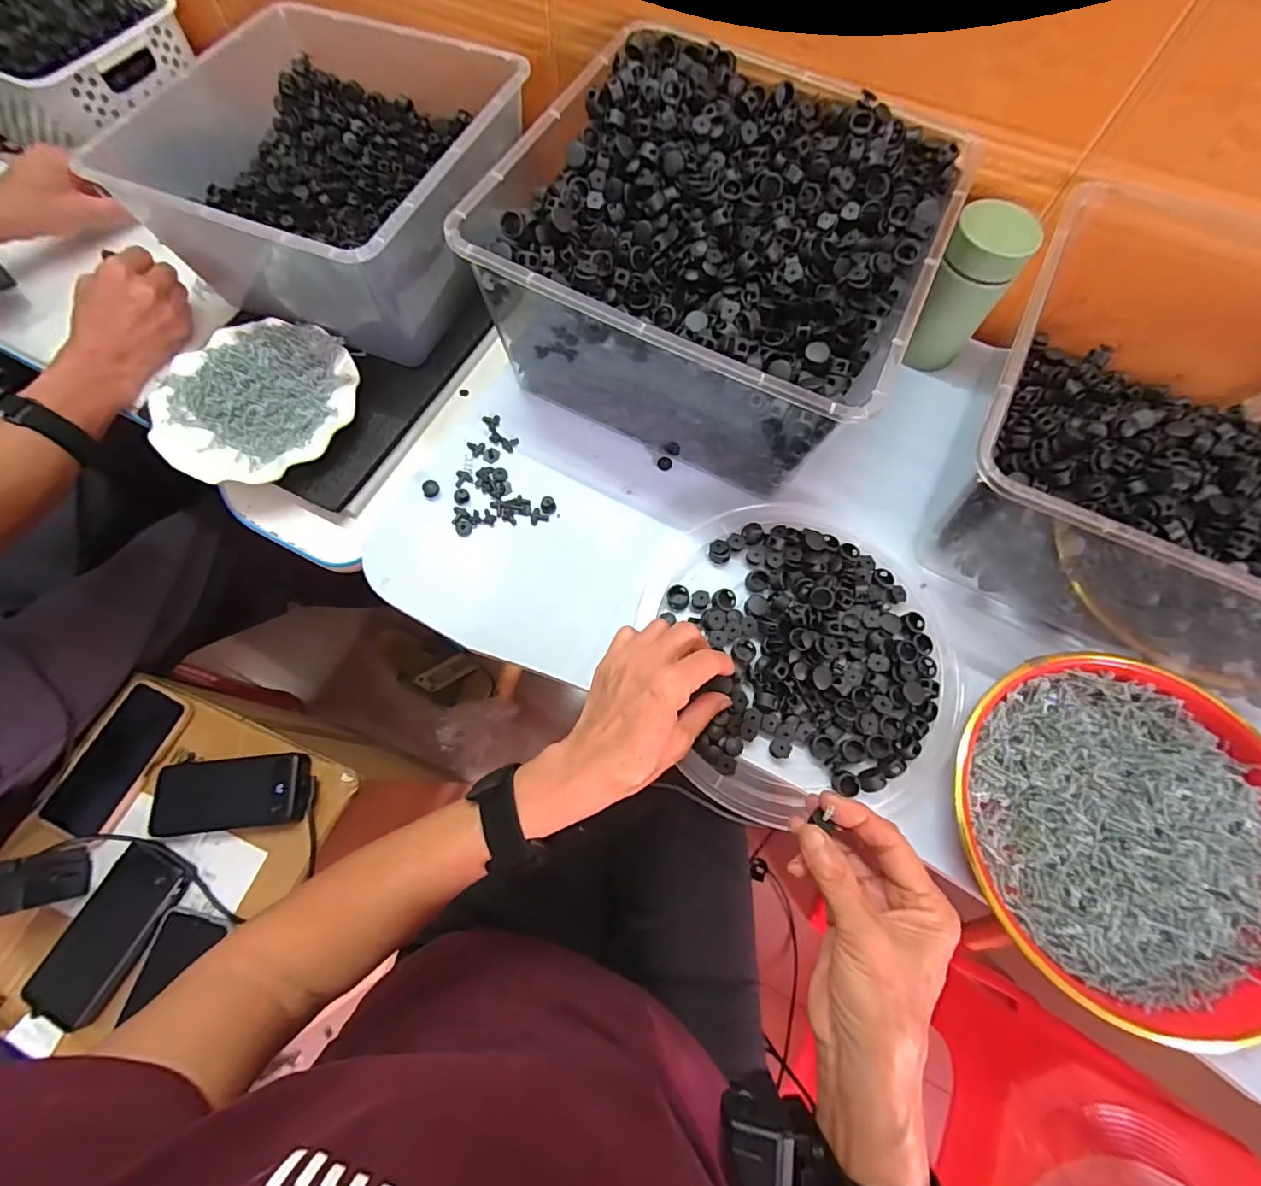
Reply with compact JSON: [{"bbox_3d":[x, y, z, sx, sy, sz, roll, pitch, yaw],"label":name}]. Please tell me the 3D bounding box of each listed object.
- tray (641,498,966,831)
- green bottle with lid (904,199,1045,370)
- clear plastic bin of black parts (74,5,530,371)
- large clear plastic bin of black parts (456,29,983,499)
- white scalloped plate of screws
[{"bbox_3d":[0.130,0.037,0.398,0.216,0.035,0.230,0,73,1],"label":"tray"},{"bbox_3d":[0.282,-0.256,0.458,0.061,0.116,0.059,32,70,11],"label":"green bottle with lid"},{"bbox_3d":[-0.284,-0.405,0.528,0.302,0.145,0.295,23,71,8],"label":"clear plastic bin of black parts"},{"bbox_3d":[0.067,-0.255,0.423,0.289,0.131,0.289,24,69,9],"label":"large clear plastic bin of black parts"},{"bbox_3d":[-0.356,-0.187,0.511,0.173,0.023,0.180,0,69,-1],"label":"white scalloped plate of screws"}]

